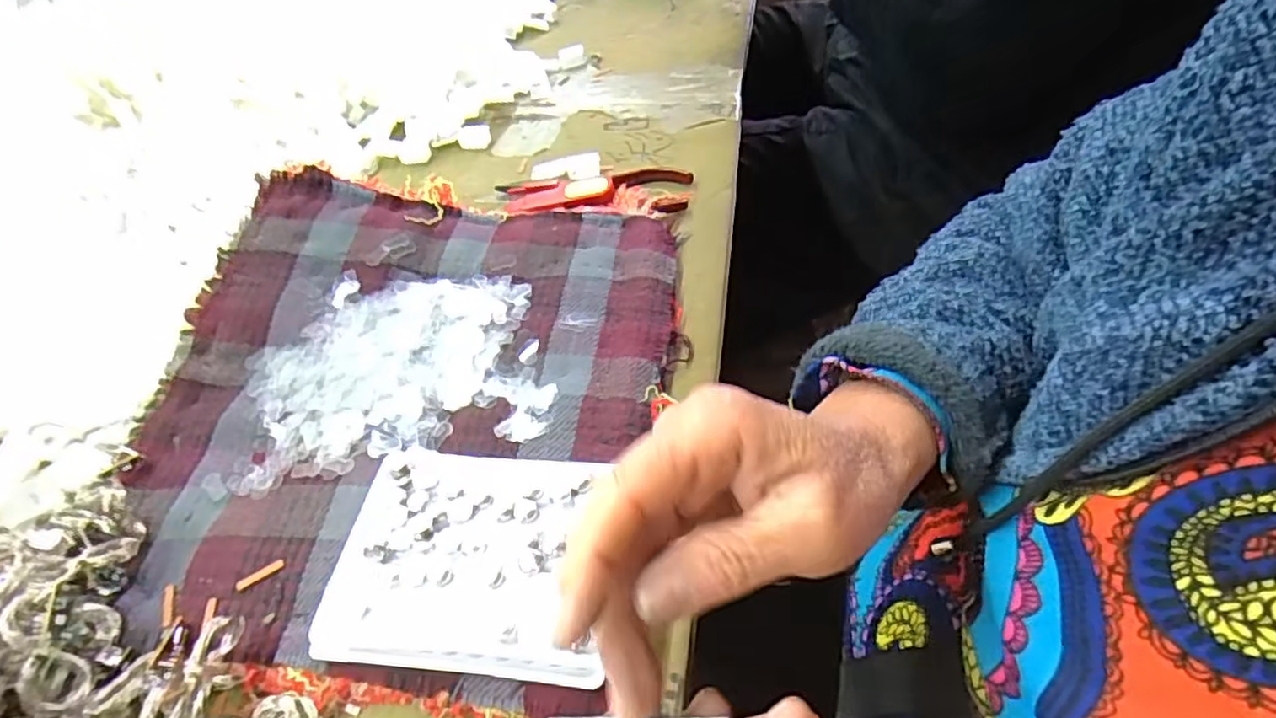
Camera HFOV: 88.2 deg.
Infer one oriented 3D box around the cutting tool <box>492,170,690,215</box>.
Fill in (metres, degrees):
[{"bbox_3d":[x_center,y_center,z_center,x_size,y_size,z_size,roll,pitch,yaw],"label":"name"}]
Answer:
[{"bbox_3d":[-0.036,-0.134,0.505,0.149,0.016,0.062,0,49,8],"label":"cutting tool"}]

